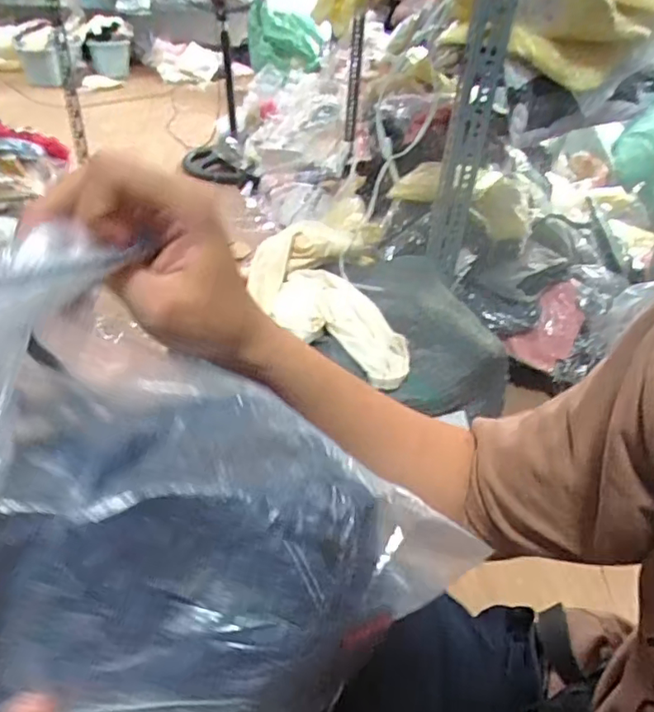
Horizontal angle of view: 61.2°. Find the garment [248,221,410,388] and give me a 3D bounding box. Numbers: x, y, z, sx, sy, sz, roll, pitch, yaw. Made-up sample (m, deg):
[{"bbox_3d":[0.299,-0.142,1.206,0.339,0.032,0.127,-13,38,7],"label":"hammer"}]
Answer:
[{"bbox_3d":[-0.009,-0.130,1.058,0.277,0.086,0.453,0,37,-5],"label":"garment"}]

